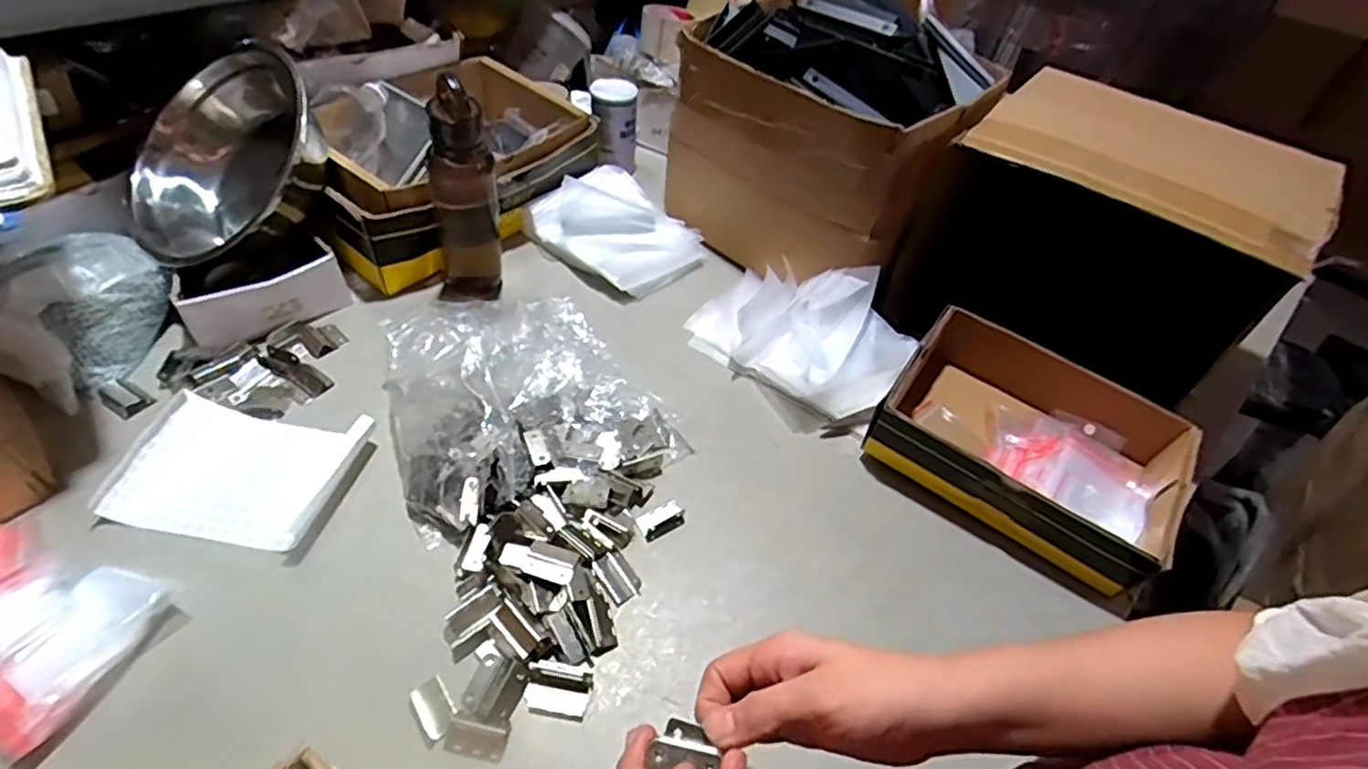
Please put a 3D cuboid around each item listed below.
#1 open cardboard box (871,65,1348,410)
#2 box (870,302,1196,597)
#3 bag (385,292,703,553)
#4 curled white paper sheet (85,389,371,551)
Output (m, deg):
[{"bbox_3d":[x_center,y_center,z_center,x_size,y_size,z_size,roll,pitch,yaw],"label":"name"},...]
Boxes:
[{"bbox_3d":[0.431,-0.145,0.728,0.314,0.262,0.231,35,54,24],"label":"open cardboard box"},{"bbox_3d":[0.325,0.057,0.630,0.250,0.093,0.171,31,52,21],"label":"box"},{"bbox_3d":[-0.151,0.007,0.631,0.252,0.085,0.235,-20,53,-22],"label":"bag"},{"bbox_3d":[-0.396,0.075,0.585,0.180,0.027,0.125,10,48,3],"label":"curled white paper sheet"}]

